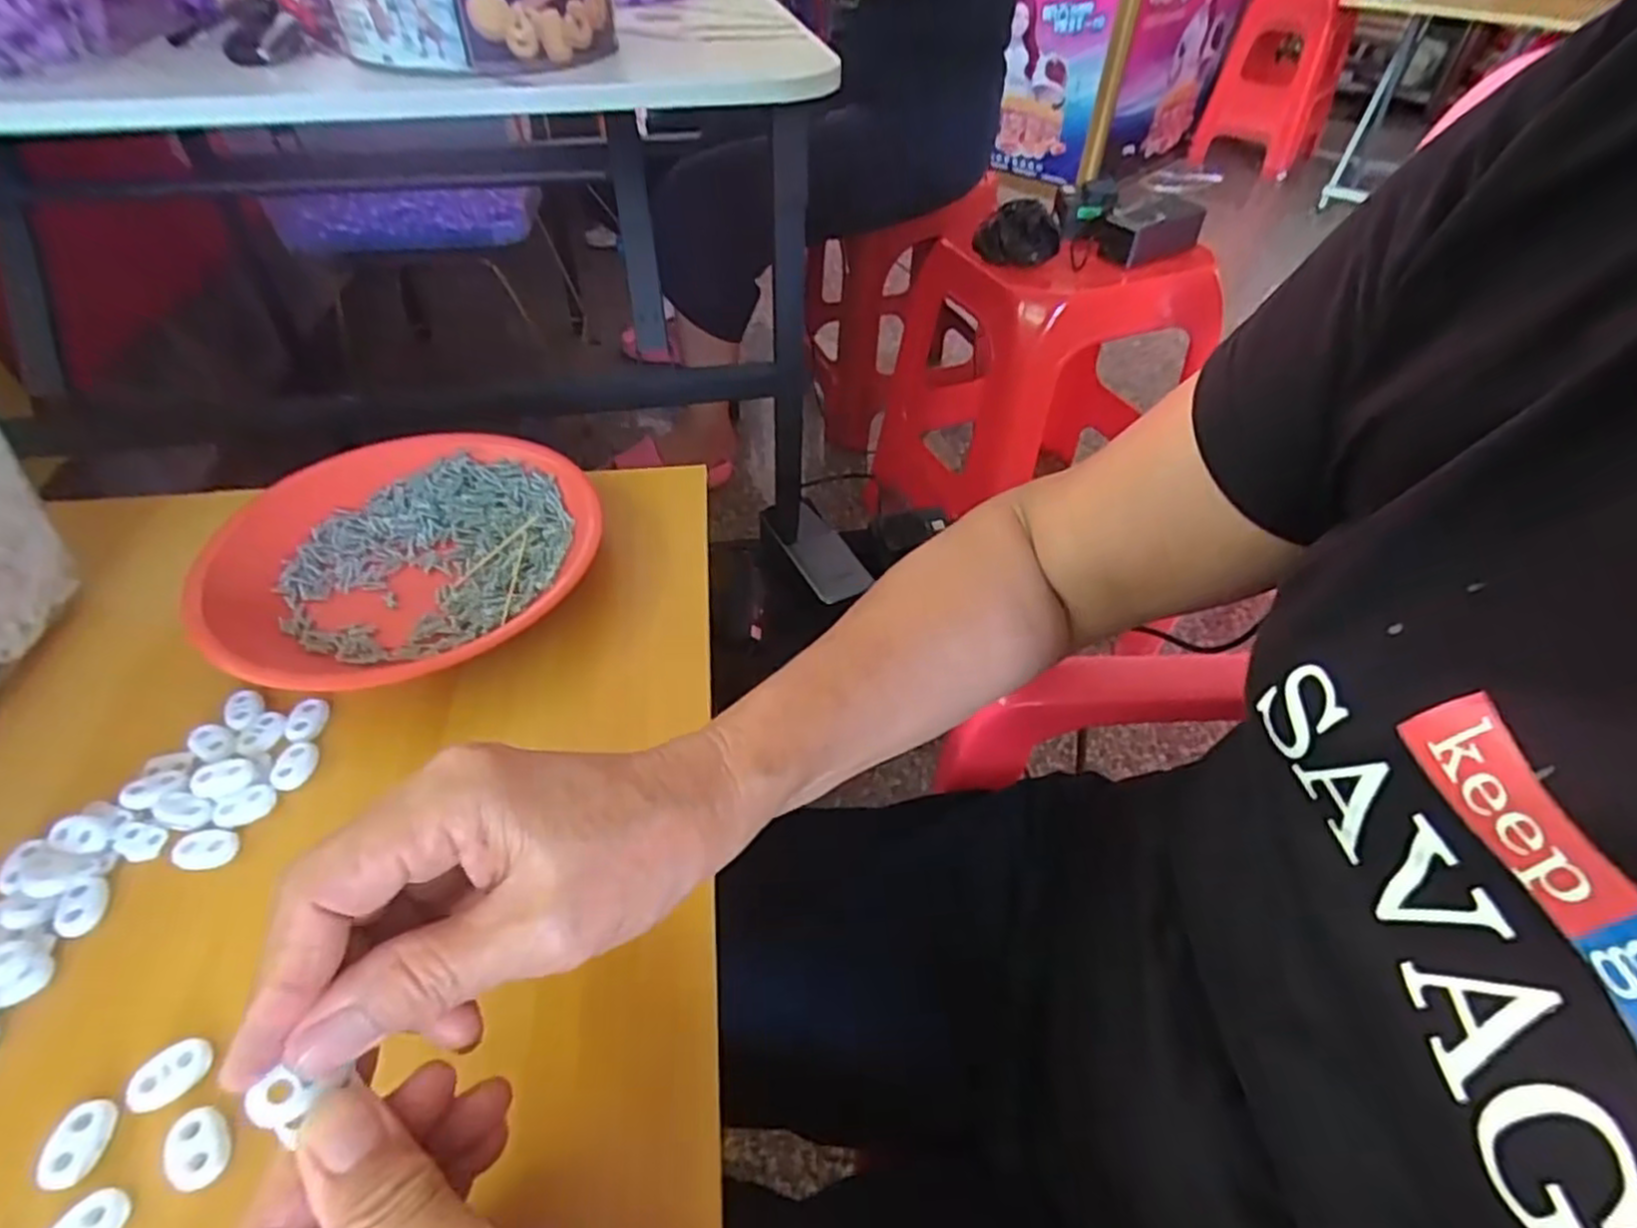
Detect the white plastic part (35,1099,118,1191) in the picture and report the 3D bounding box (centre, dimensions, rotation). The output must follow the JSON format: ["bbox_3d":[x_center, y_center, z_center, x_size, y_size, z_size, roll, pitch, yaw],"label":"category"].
[{"bbox_3d":[-0.226,0.161,0.234,0.015,0.004,0.022,0,45,-1],"label":"white plastic part"}]

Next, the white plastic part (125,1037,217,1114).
[{"bbox_3d":[-0.209,0.149,0.247,0.016,0.004,0.023,28,51,24],"label":"white plastic part"}]

